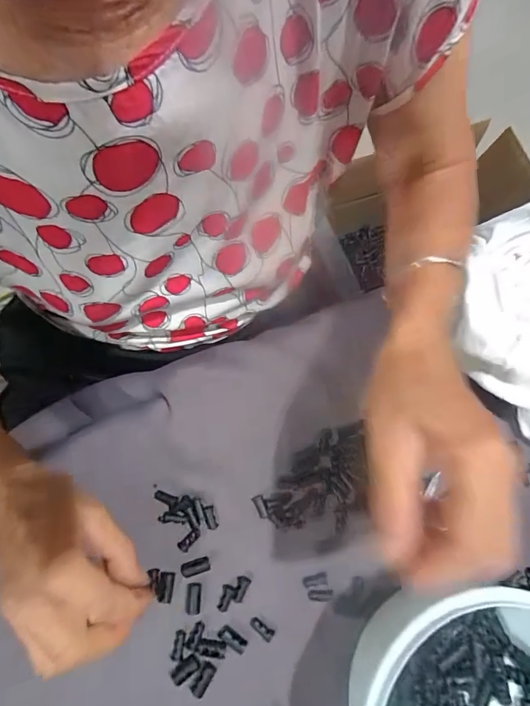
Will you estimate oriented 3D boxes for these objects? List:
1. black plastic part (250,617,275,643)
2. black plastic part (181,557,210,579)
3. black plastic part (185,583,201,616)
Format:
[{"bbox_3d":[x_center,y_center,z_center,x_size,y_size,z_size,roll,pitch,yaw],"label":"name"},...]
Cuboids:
[{"bbox_3d":[-0.002,0.193,0.268,0.018,0.004,0.008,35,74,8],"label":"black plastic part"},{"bbox_3d":[-0.050,0.155,0.275,0.020,0.004,0.010,-15,74,-7],"label":"black plastic part"},{"bbox_3d":[-0.051,0.173,0.270,0.011,0.004,0.019,1,73,-2],"label":"black plastic part"}]

